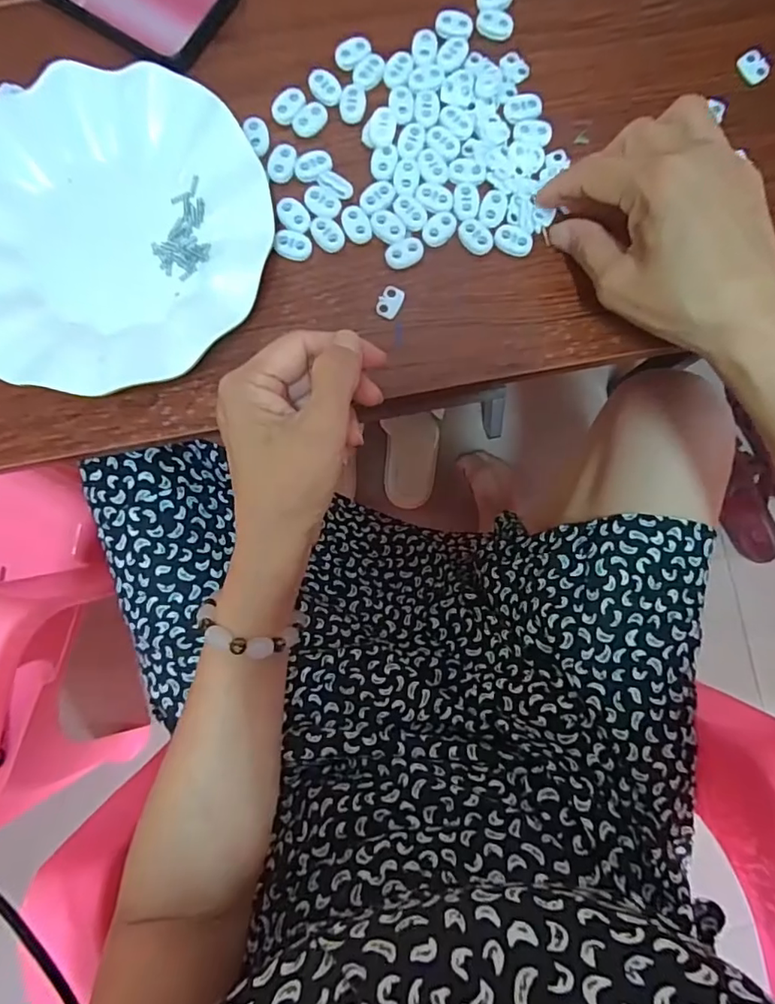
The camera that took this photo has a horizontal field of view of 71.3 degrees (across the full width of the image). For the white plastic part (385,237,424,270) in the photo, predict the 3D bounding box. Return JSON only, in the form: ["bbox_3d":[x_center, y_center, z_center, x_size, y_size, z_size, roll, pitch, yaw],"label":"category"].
[{"bbox_3d":[0.010,-0.147,0.319,0.023,0.007,0.014,-30,87,-3],"label":"white plastic part"}]

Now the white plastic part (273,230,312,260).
[{"bbox_3d":[-0.055,-0.151,0.318,0.021,0.008,0.015,4,86,-1],"label":"white plastic part"}]

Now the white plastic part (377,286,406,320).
[{"bbox_3d":[0.002,-0.118,0.319,0.013,0.005,0.020,24,86,1],"label":"white plastic part"}]

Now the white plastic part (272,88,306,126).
[{"bbox_3d":[-0.060,-0.240,0.325,0.015,0.004,0.023,27,86,1],"label":"white plastic part"}]

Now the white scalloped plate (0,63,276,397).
[{"bbox_3d":[-0.162,-0.152,0.309,0.178,0.022,0.188,0,86,-1],"label":"white scalloped plate"}]

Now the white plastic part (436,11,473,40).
[{"bbox_3d":[0.041,-0.290,0.328,0.023,0.004,0.017,2,86,-1],"label":"white plastic part"}]

